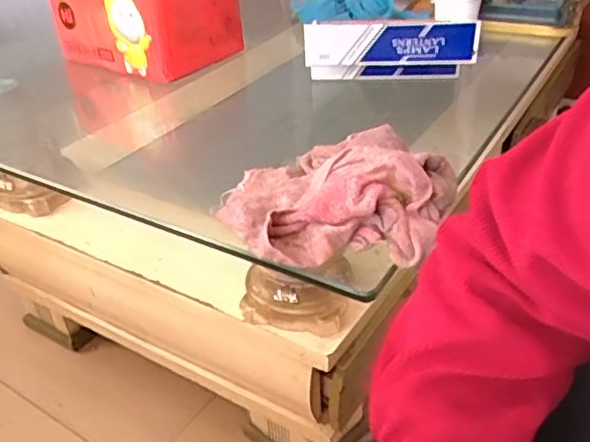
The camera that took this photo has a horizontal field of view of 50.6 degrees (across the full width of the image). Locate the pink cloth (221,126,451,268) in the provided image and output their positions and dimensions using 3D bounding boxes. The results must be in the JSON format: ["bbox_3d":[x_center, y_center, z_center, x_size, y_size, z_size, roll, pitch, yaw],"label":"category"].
[{"bbox_3d":[0.039,-0.028,0.551,0.208,0.061,0.141,-2,35,1],"label":"pink cloth"}]

